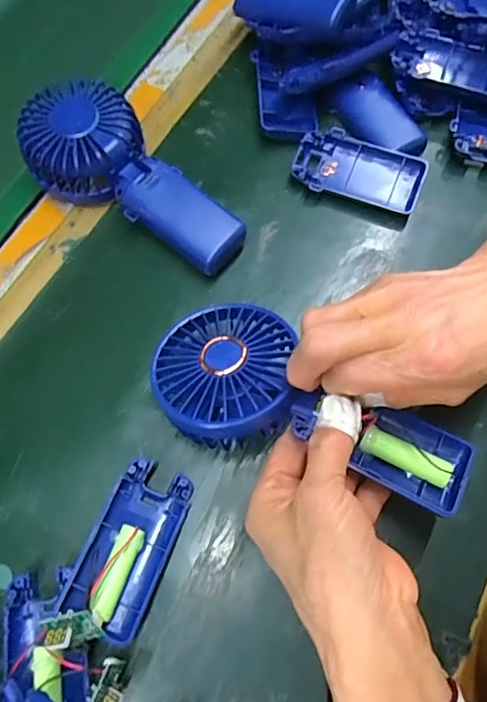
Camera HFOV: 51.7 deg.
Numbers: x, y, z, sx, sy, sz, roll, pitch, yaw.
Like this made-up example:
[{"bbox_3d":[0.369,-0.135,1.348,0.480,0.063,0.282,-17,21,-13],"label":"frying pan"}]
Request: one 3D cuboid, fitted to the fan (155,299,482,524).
[{"bbox_3d":[0.035,0.029,0.277,0.177,0.033,0.084,24,73,8],"label":"fan"}]

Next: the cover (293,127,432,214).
[{"bbox_3d":[0.084,-0.132,0.372,0.094,0.018,0.045,22,73,8],"label":"cover"}]

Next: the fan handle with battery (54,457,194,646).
[{"bbox_3d":[-0.064,0.109,0.285,0.043,0.033,0.089,21,72,8],"label":"fan handle with battery"}]

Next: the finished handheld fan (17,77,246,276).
[{"bbox_3d":[-0.076,-0.118,0.355,0.167,0.053,0.079,38,76,13],"label":"finished handheld fan"}]

